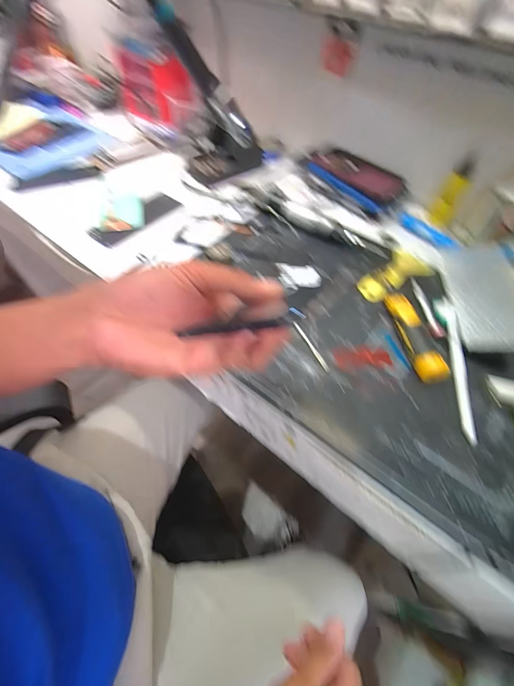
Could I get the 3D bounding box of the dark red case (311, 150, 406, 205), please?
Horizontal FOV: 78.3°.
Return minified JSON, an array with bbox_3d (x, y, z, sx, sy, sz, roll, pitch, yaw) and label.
[{"bbox_3d":[0.180,-0.298,0.577,0.082,0.036,0.182,-32,61,-21],"label":"dark red case"}]

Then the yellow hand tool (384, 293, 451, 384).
[{"bbox_3d":[0.190,-0.009,0.386,0.031,0.030,0.120,-7,55,-6],"label":"yellow hand tool"}]

